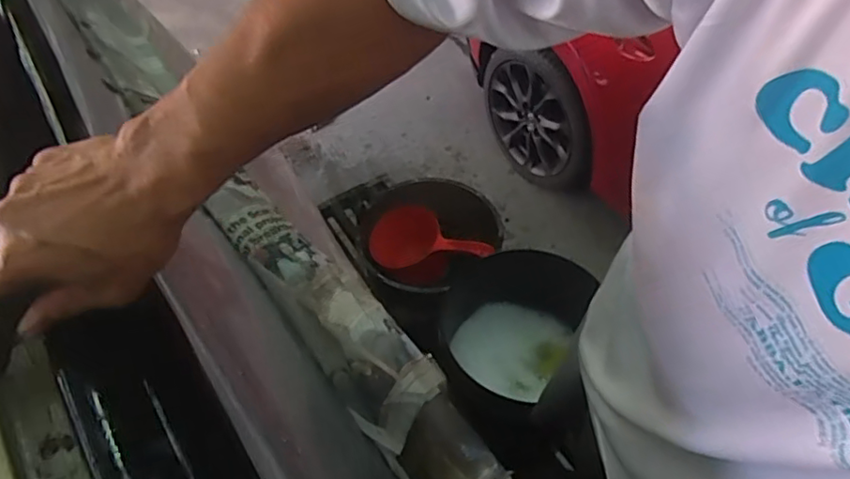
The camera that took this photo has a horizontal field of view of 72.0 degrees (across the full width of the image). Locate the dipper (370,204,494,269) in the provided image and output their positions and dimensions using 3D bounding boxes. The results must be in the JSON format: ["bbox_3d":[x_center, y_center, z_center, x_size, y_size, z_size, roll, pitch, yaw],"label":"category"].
[{"bbox_3d":[0.016,0.000,1.215,0.250,0.103,0.113,7,53,7],"label":"dipper"}]

